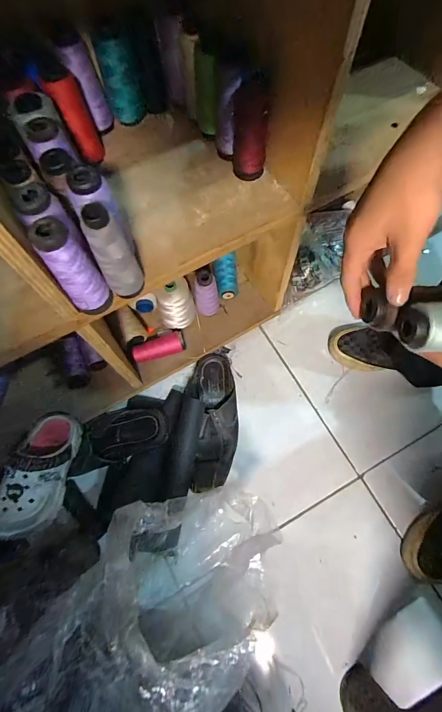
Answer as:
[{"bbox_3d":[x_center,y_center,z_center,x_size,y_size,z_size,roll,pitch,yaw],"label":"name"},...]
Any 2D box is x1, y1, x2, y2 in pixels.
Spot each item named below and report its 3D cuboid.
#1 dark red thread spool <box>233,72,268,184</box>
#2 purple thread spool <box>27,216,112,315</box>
[{"bbox_3d":[0.037,-0.288,0.414,0.042,0.119,0.043,4,68,2],"label":"dark red thread spool"},{"bbox_3d":[-0.153,-0.091,0.336,0.041,0.113,0.040,-28,71,-10],"label":"purple thread spool"}]

